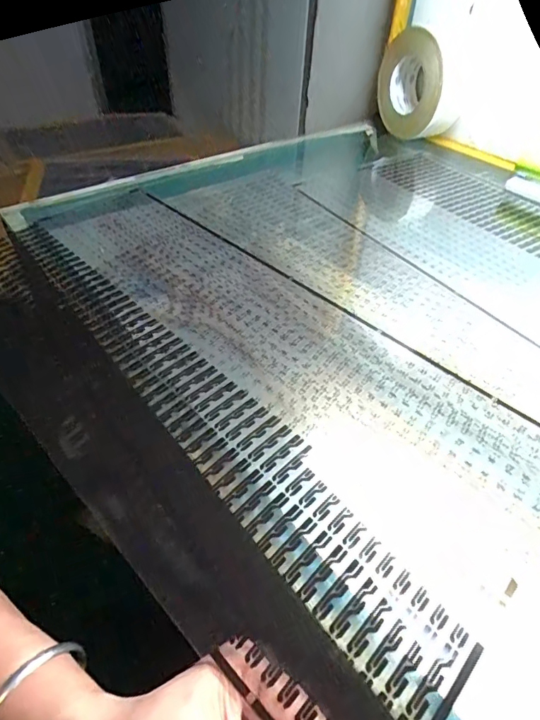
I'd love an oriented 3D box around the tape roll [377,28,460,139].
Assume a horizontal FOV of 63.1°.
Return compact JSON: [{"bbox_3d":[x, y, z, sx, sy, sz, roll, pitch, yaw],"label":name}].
[{"bbox_3d":[0.220,-0.398,0.643,0.083,0.116,0.113,-16,49,-19],"label":"tape roll"}]

